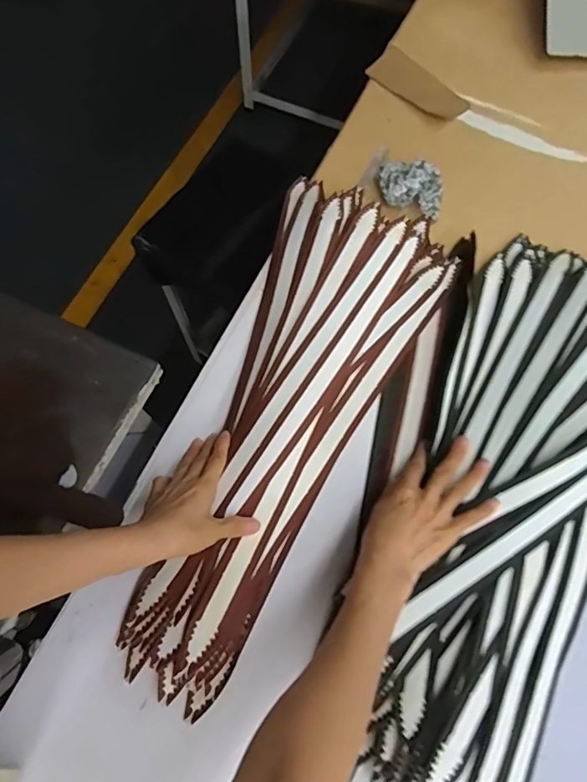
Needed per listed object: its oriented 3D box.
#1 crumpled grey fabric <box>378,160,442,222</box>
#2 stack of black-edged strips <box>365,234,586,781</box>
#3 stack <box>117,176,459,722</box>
[{"bbox_3d":[0.162,-0.281,0.660,0.091,0.042,0.056,17,71,4],"label":"crumpled grey fabric"},{"bbox_3d":[0.258,0.125,0.526,0.265,0.059,0.676,23,71,6],"label":"stack of black-edged strips"},{"bbox_3d":[-0.007,0.020,0.558,0.229,0.056,0.622,22,69,6],"label":"stack"}]

